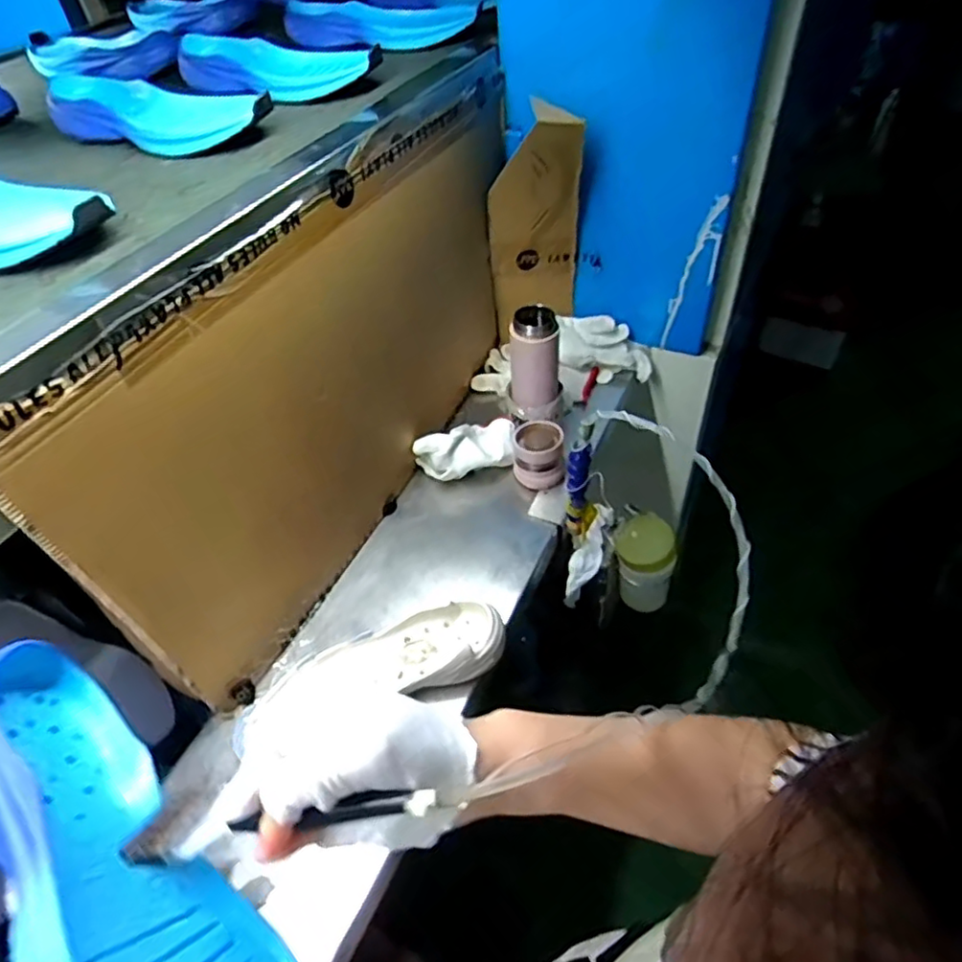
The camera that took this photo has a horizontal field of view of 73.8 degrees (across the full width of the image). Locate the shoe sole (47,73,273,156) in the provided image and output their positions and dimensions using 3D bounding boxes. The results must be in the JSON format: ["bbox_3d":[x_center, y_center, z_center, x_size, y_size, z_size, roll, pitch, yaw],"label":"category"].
[{"bbox_3d":[-0.347,-0.381,0.663,0.277,0.045,0.088,24,55,18],"label":"shoe sole"}]

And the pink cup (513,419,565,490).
[{"bbox_3d":[0.076,-0.032,0.845,0.064,0.067,0.070,0,52,0],"label":"pink cup"}]

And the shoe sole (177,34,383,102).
[{"bbox_3d":[-0.240,-0.480,0.736,0.255,0.045,0.083,18,54,14],"label":"shoe sole"}]

